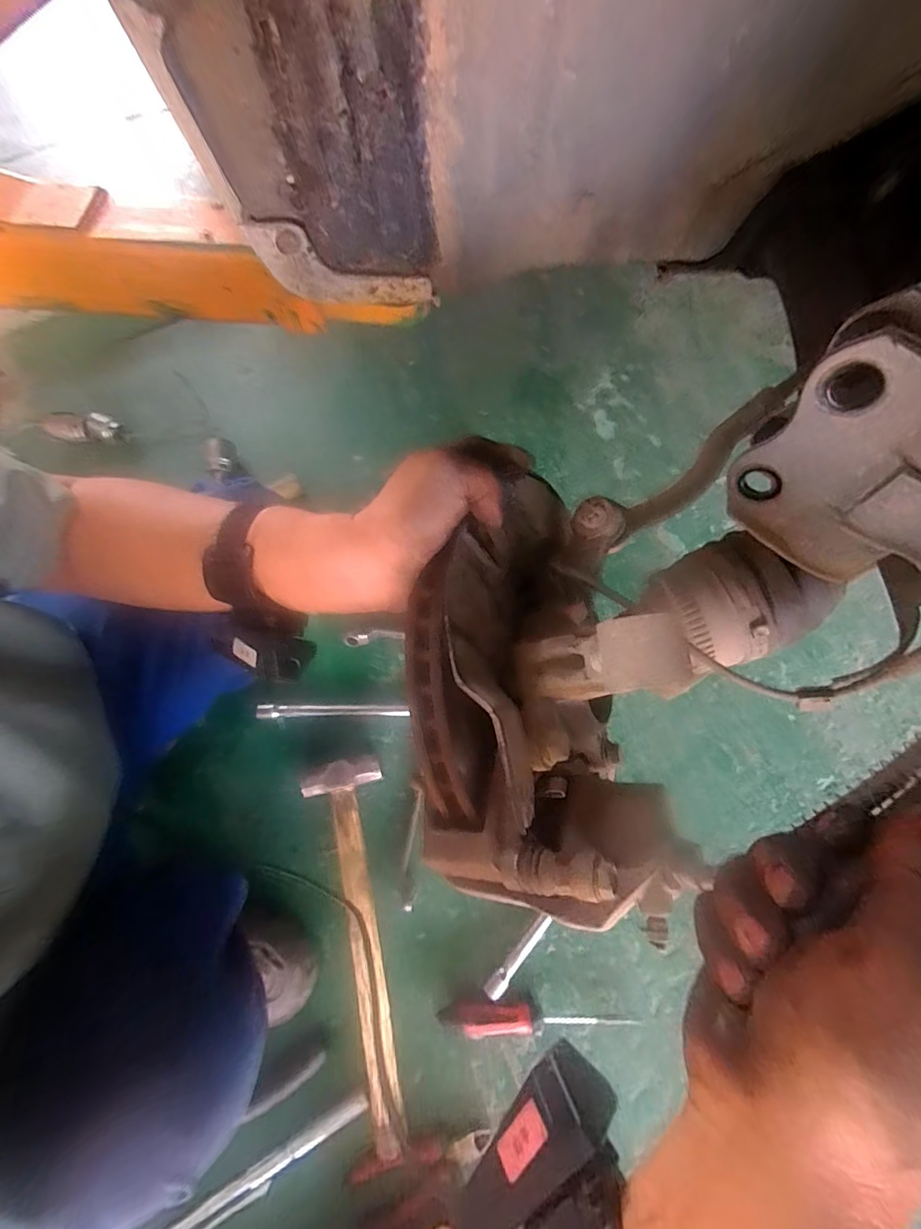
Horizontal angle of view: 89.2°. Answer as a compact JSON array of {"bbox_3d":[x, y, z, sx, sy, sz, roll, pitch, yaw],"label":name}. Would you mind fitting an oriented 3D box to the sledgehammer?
[{"bbox_3d":[-0.128,0.381,0.558,0.102,0.042,0.393,-9,70,-1],"label":"sledgehammer"}]

